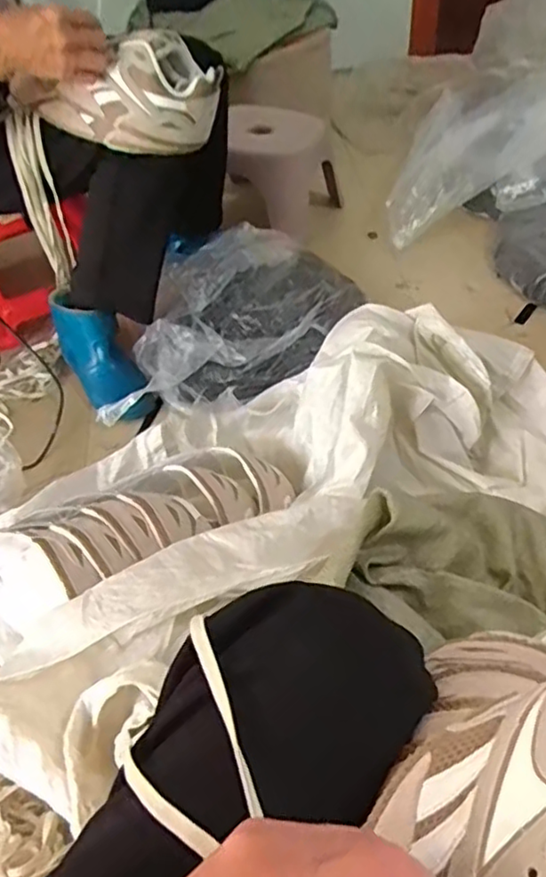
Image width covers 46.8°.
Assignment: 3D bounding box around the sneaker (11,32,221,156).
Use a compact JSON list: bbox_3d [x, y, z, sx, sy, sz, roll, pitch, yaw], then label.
[{"bbox_3d":[-0.195,-0.453,0.830,0.227,0.125,0.116,14,52,17],"label":"sneaker"}]

